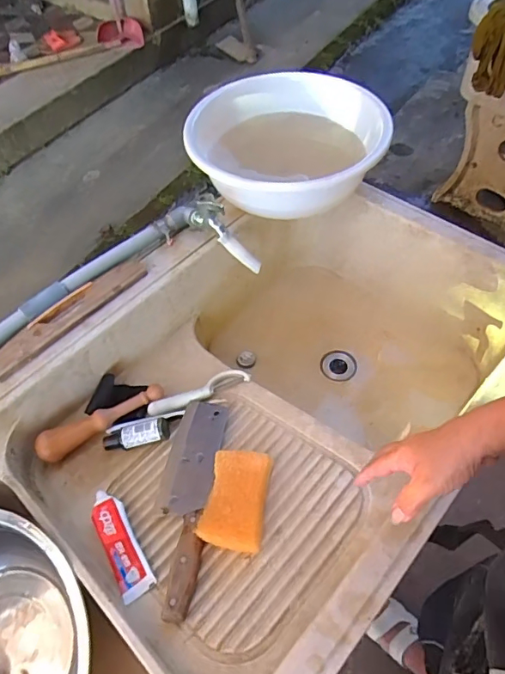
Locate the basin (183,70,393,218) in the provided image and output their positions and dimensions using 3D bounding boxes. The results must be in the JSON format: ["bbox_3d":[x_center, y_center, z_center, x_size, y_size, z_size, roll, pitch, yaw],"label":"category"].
[{"bbox_3d":[0.058,-0.314,0.844,0.321,0.130,0.320,-1,55,2],"label":"basin"}]

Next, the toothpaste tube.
[{"bbox_3d":[-0.165,0.251,0.602,0.039,0.023,0.142,-29,58,-17],"label":"toothpaste tube"}]

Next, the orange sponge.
[{"bbox_3d":[-0.019,0.192,0.594,0.074,0.027,0.121,6,55,7],"label":"orange sponge"}]

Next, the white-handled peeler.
[{"bbox_3d":[-0.081,0.084,0.745,0.157,0.012,0.027,-22,57,-13],"label":"white-handled peeler"}]

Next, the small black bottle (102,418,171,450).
[{"bbox_3d":[-0.170,0.143,0.702,0.095,0.029,0.033,-15,54,8],"label":"small black bottle"}]

